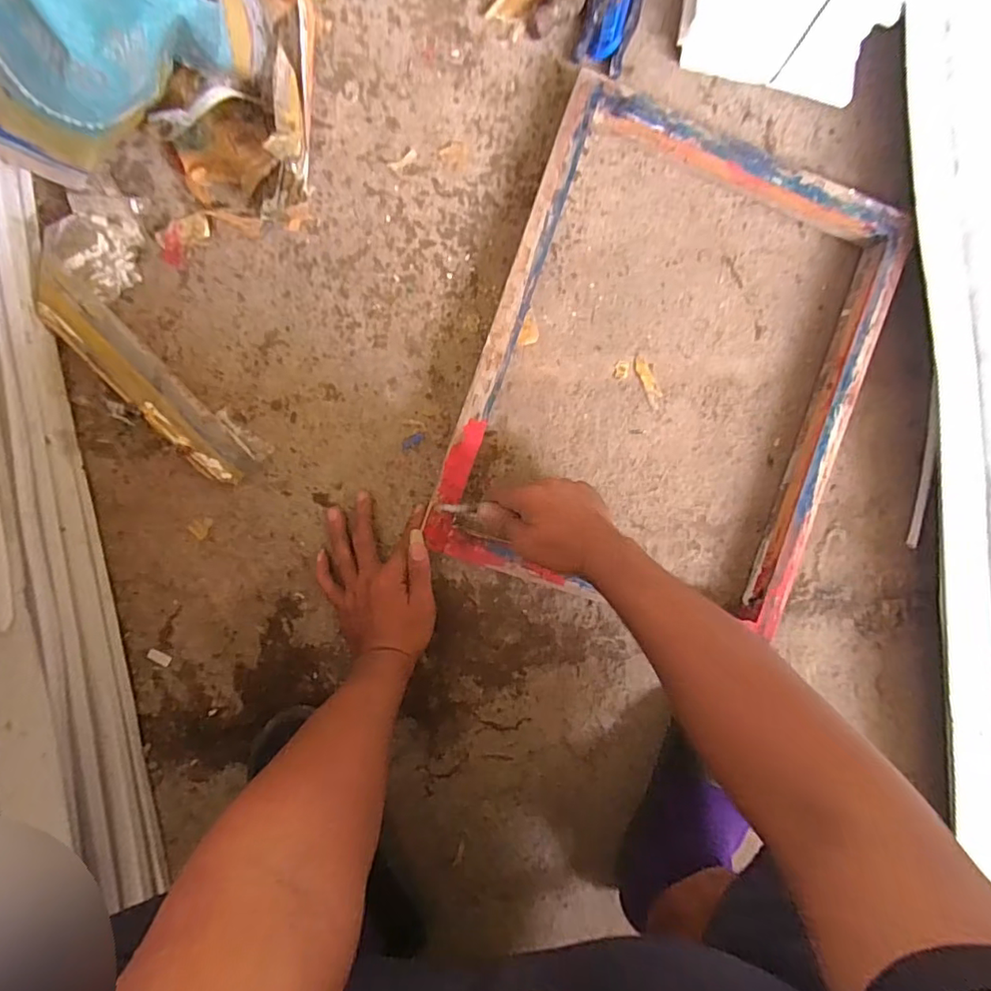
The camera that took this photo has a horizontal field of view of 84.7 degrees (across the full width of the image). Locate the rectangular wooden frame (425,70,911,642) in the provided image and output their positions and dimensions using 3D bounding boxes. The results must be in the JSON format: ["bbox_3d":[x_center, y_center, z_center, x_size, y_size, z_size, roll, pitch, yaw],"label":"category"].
[{"bbox_3d":[0.185,-0.126,0.571,0.401,0.045,0.497,16,91,-8],"label":"rectangular wooden frame"}]

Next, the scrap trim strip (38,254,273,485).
[{"bbox_3d":[-0.330,-0.107,0.516,0.242,0.045,0.058,43,87,-7],"label":"scrap trim strip"}]

